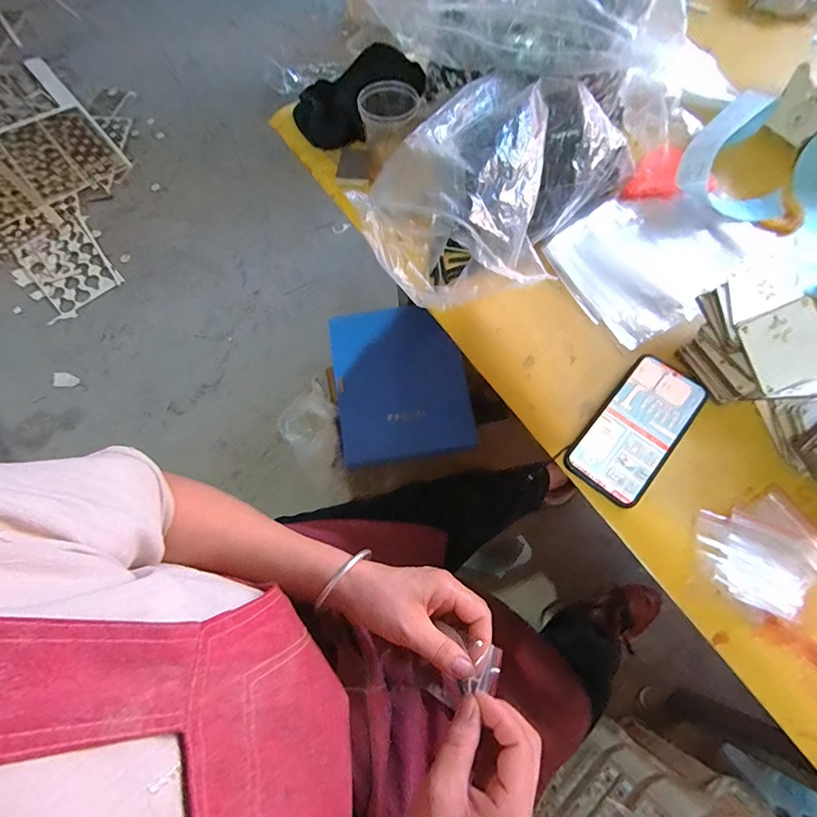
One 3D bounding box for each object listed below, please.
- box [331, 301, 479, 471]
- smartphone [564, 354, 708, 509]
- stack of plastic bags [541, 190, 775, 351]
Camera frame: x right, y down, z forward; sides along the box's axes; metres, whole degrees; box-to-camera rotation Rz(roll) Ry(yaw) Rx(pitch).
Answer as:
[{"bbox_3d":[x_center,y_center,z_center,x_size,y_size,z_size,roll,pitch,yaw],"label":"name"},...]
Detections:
[{"bbox_3d":[-0.020,-0.055,0.813,0.252,0.030,0.307,-10,82,8],"label":"box"},{"bbox_3d":[0.234,0.019,0.421,0.076,0.016,0.161,39,74,15],"label":"smartphone"},{"bbox_3d":[0.305,-0.195,0.514,0.247,0.015,0.173,-33,71,-11],"label":"stack of plastic bags"}]

